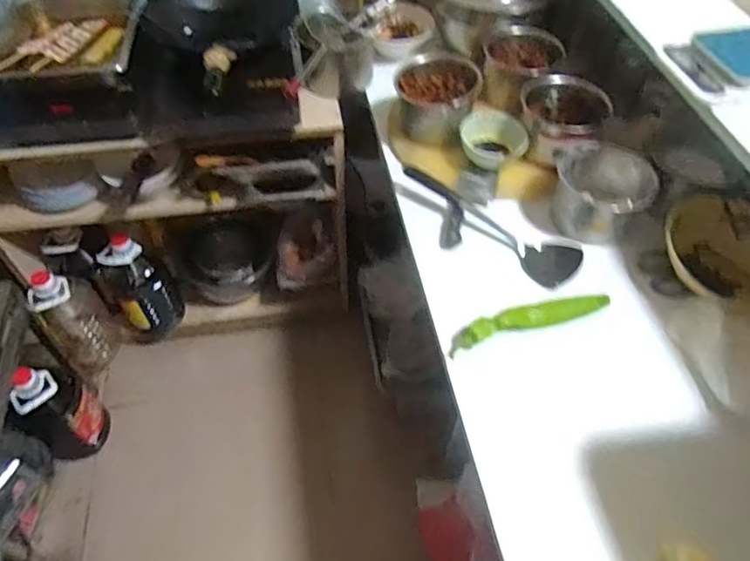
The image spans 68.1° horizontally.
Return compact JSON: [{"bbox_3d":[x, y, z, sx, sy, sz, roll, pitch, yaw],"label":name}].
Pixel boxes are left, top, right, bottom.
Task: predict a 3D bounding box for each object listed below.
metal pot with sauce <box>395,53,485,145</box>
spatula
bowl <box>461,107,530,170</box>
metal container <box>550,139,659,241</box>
[{"bbox_3d":[0.113,-0.334,1.038,0.151,0.113,0.144,7,53,4],"label":"metal pot with sauce"},{"bbox_3d":[0.200,-0.108,0.937,0.090,0.043,0.323,-38,63,-26],"label":"spatula"},{"bbox_3d":[0.212,-0.251,1.005,0.111,0.064,0.105,1,53,-1],"label":"bowl"},{"bbox_3d":[0.372,-0.145,0.919,0.155,0.091,0.148,1,53,-1],"label":"metal container"}]

